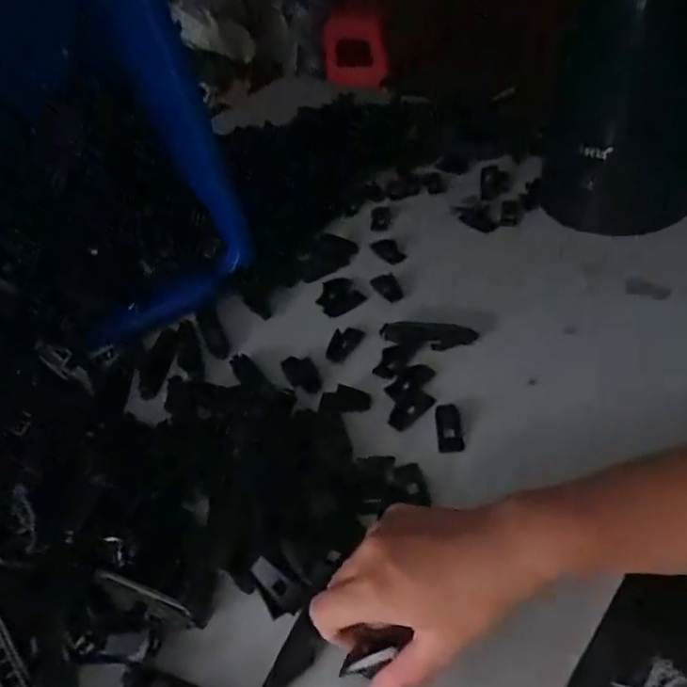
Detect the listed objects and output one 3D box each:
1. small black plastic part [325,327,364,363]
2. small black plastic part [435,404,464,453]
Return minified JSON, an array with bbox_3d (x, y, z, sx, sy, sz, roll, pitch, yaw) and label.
[{"bbox_3d":[0.000,-0.002,0.511,0.020,0.010,0.042,23,55,31],"label":"small black plastic part"},{"bbox_3d":[0.079,0.063,0.436,0.019,0.004,0.043,-6,45,7],"label":"small black plastic part"}]

